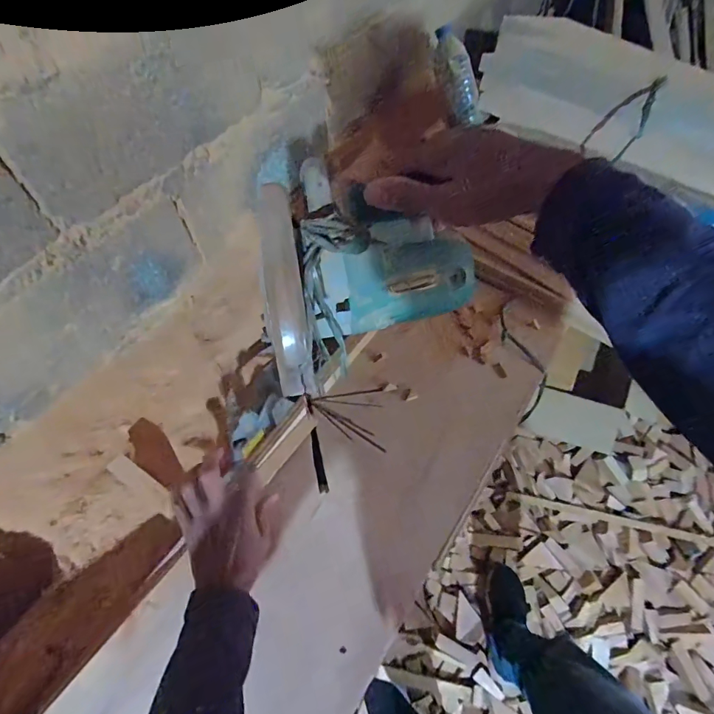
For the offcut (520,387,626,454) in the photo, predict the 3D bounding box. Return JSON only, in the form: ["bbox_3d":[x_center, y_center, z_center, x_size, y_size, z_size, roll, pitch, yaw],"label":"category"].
[{"bbox_3d":[0.680,0.199,1.365,0.254,0.024,0.158,17,103,23],"label":"offcut"}]

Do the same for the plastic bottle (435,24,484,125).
[{"bbox_3d":[0.202,-0.555,0.864,0.063,0.182,0.057,9,53,47],"label":"plastic bottle"}]

